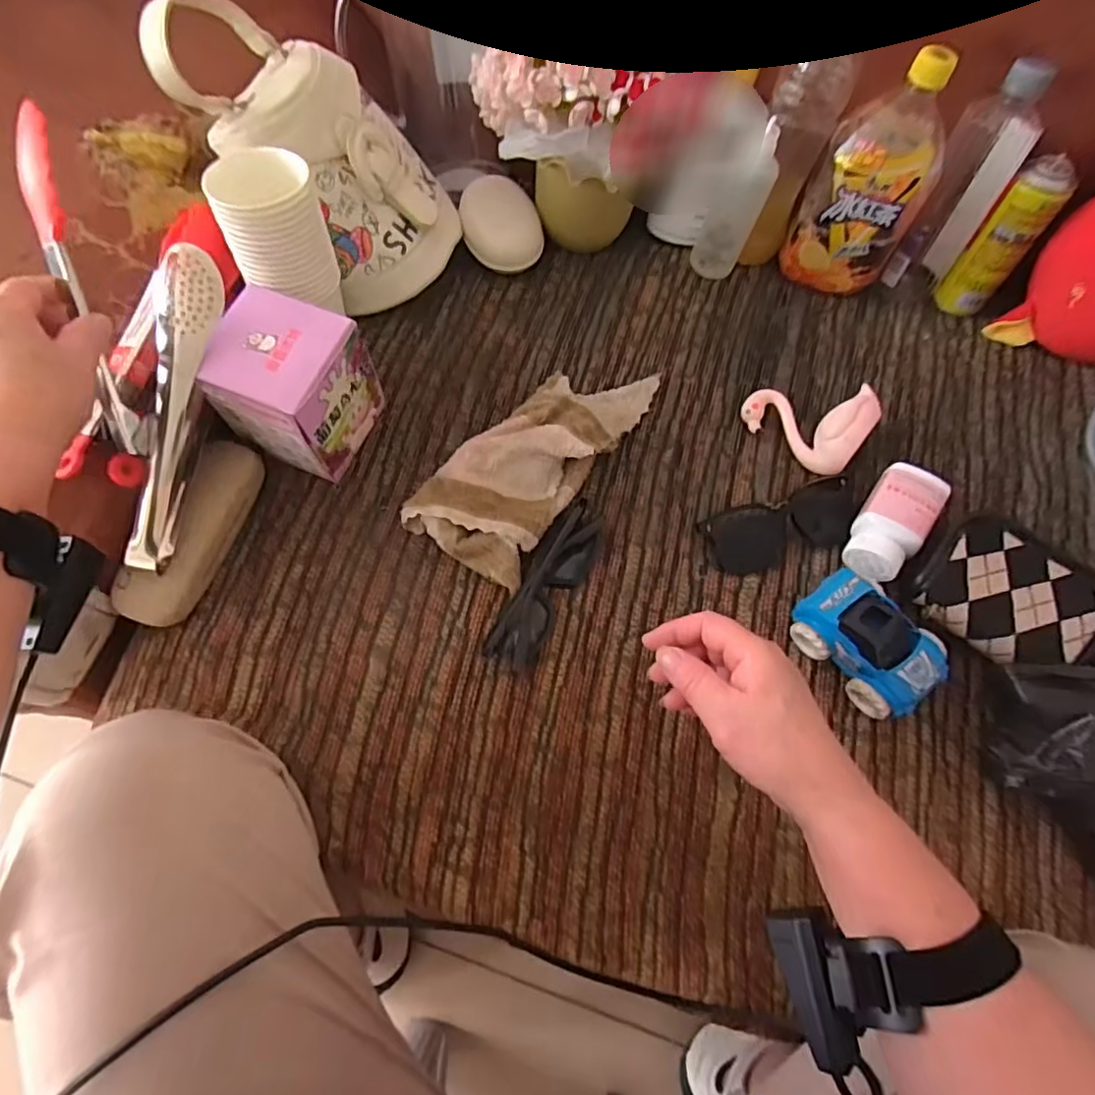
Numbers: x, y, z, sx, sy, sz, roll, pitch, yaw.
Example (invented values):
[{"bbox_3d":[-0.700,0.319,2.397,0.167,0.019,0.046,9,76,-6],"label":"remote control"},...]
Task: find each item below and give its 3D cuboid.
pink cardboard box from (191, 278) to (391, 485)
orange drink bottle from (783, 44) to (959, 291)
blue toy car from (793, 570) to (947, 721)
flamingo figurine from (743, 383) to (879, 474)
[{"bbox_3d":[-0.204,-0.127,0.492,0.092,0.127,0.095,18,70,6],"label":"pink cardboard box"},{"bbox_3d":[0.296,-0.336,0.556,0.106,0.184,0.090,34,72,12],"label":"orange drink bottle"},{"bbox_3d":[0.241,0.071,0.460,0.066,0.044,0.103,-38,74,-14],"label":"blue toy car"},{"bbox_3d":[0.233,-0.119,0.541,0.101,0.051,0.068,41,74,14],"label":"flamingo figurine"}]

